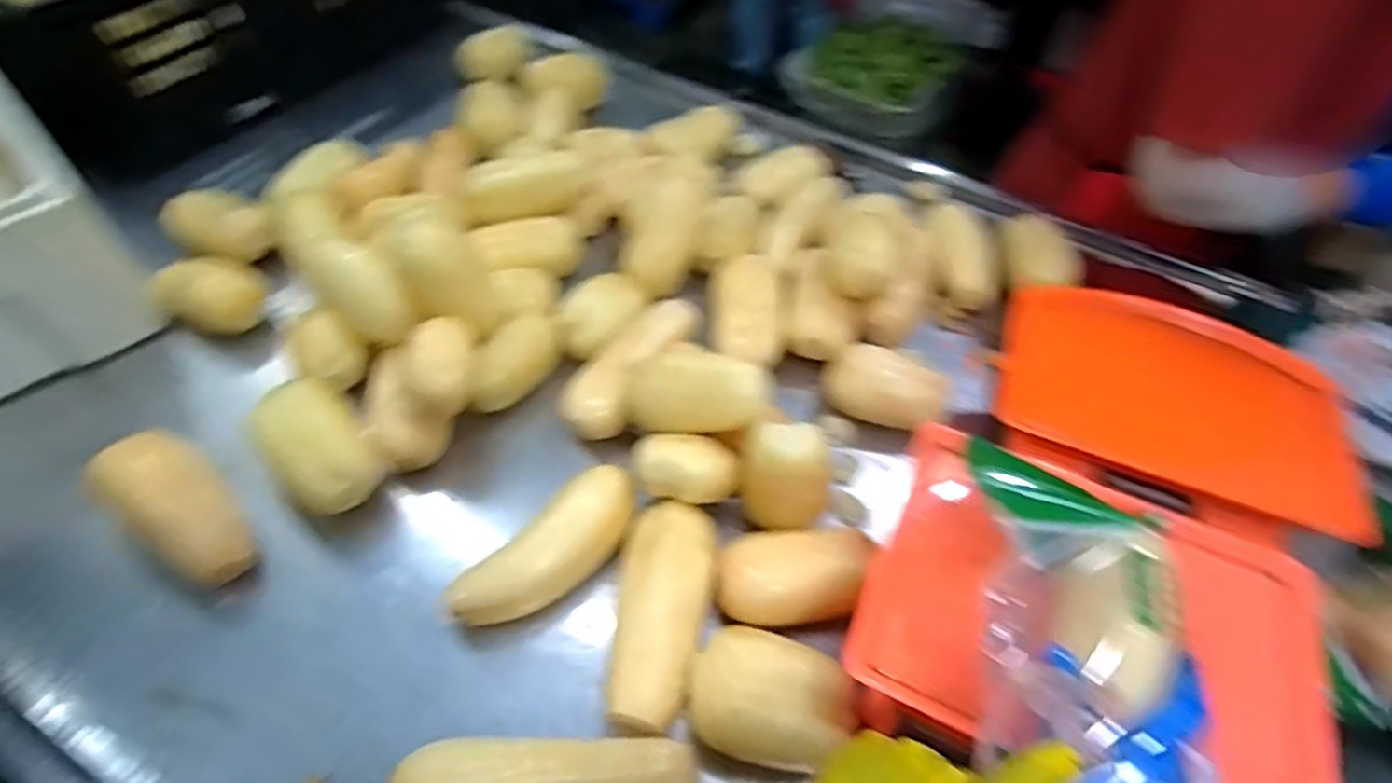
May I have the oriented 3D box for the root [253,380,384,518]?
[{"bbox_3d":[-0.345,0.055,0.645,0.083,0.075,0.127,-30,60,-25],"label":"root"}]

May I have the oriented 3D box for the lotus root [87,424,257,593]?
[{"bbox_3d":[-0.448,0.100,0.604,0.145,0.086,0.074,32,57,19],"label":"lotus root"}]

